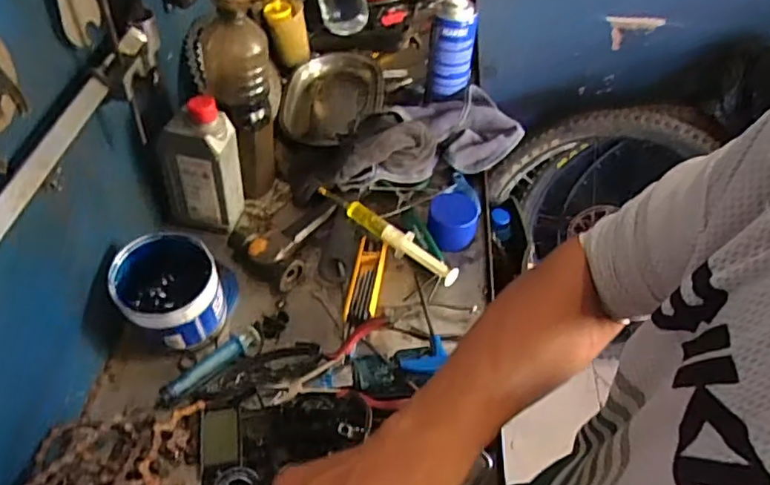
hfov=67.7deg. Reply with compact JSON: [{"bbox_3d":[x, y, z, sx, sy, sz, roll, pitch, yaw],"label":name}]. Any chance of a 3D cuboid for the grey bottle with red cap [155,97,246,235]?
[{"bbox_3d":[-0.226,-0.094,0.700,0.088,0.170,0.054,1,49,-2],"label":"grey bottle with red cap"}]

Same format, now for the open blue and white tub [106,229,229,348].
[{"bbox_3d":[-0.231,0.057,0.622,0.104,0.097,0.108,-32,58,-27],"label":"open blue and white tub"}]

